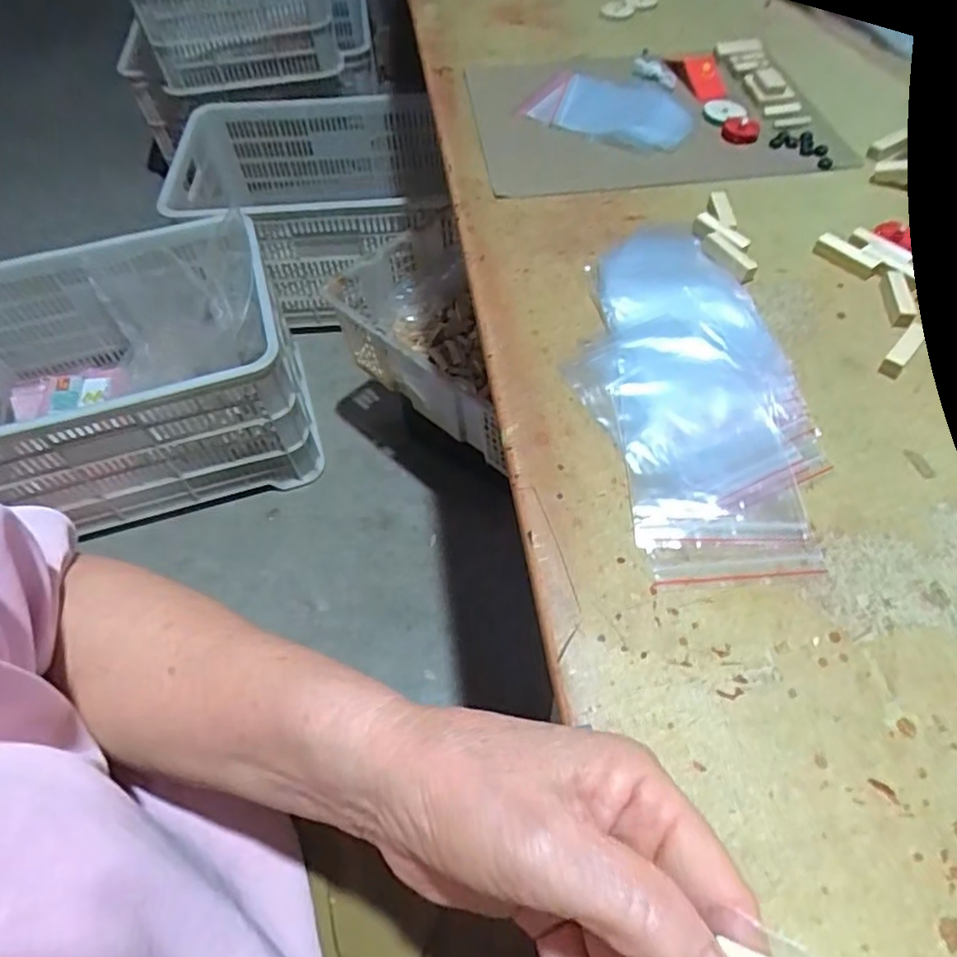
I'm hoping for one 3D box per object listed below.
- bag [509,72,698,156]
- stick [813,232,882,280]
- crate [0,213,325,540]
[{"bbox_3d":[0.114,-0.322,0.547,0.143,0.010,0.101,23,58,17],"label":"bag"},{"bbox_3d":[0.241,-0.145,0.415,0.016,0.010,0.041,-37,62,-22],"label":"stick"},{"bbox_3d":[-0.663,-0.180,1.182,0.611,0.312,0.427,-16,57,-8],"label":"crate"}]

